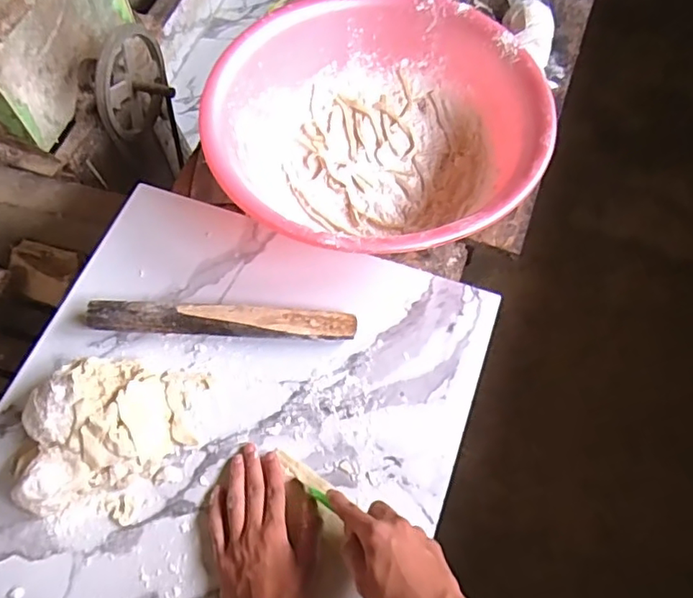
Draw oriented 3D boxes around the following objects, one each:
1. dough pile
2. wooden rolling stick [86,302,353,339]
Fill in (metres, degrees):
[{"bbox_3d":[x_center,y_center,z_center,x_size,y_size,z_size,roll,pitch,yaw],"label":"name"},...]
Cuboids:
[{"bbox_3d":[-0.248,0.140,0.582,0.168,0.061,0.160,4,63,1],"label":"dough pile"},{"bbox_3d":[-0.141,0.026,0.652,0.296,0.033,0.034,3,63,0],"label":"wooden rolling stick"}]

